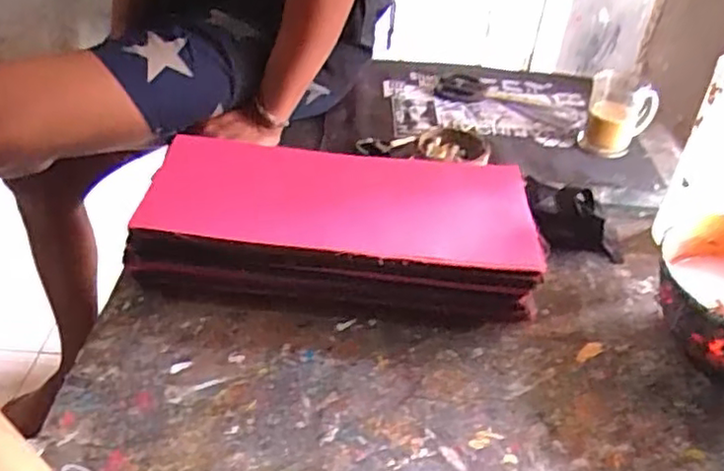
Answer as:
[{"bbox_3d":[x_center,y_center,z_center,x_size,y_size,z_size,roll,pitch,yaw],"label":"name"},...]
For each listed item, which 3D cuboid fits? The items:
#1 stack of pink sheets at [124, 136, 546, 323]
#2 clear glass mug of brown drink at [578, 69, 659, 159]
[{"bbox_3d":[-0.016,-0.009,0.644,0.349,0.081,0.161,6,38,2],"label":"stack of pink sheets"},{"bbox_3d":[0.328,-0.155,0.860,0.081,0.094,0.060,22,41,21],"label":"clear glass mug of brown drink"}]

